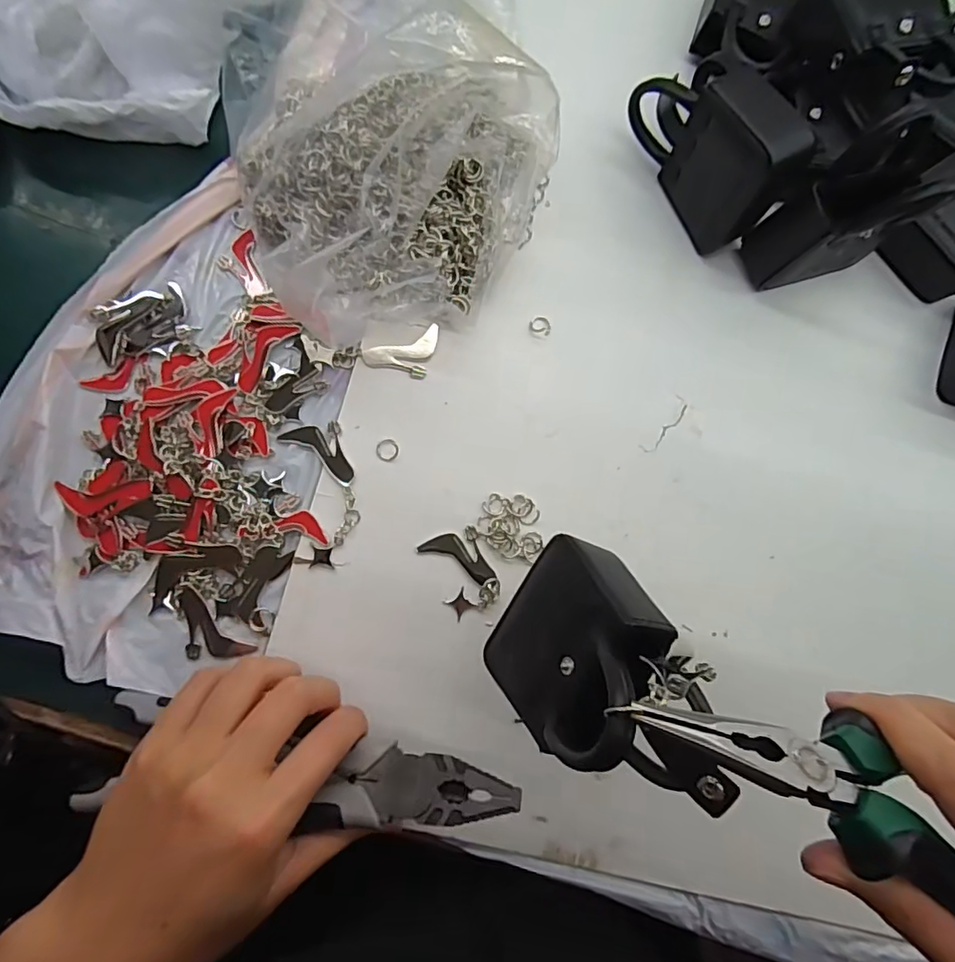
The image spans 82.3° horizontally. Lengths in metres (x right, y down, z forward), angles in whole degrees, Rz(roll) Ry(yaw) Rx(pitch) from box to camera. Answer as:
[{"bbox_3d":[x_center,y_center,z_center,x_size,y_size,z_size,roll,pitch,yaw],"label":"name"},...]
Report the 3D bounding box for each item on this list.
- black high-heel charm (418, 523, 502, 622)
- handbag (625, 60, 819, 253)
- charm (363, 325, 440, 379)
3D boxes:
[{"bbox_3d":[-0.008,0.050,0.303,0.032,0.006,0.045,-24,85,-9],"label":"black high-heel charm"},{"bbox_3d":[0.136,-0.195,0.313,0.039,0.073,0.100,-32,87,-9],"label":"handbag"},{"bbox_3d":[-0.041,-0.071,0.316,0.046,0.004,0.027,-23,85,-9],"label":"charm"}]

